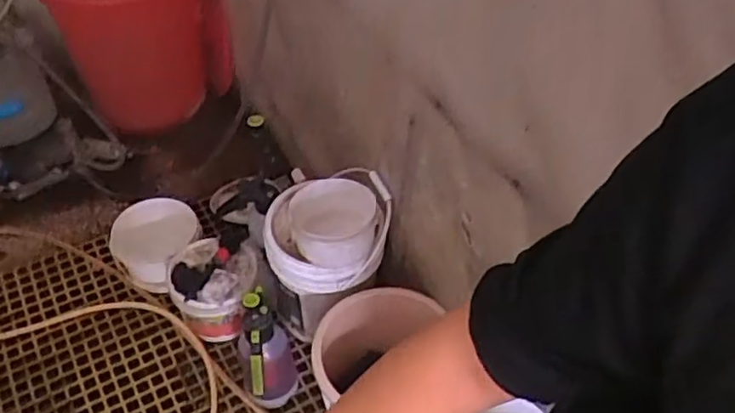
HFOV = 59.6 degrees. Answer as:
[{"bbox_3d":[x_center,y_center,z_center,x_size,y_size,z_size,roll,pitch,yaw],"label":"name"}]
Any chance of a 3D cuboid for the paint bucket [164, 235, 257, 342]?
[{"bbox_3d":[-0.413,0.222,1.739,0.219,0.226,0.235,1,48,-2],"label":"paint bucket"}]

